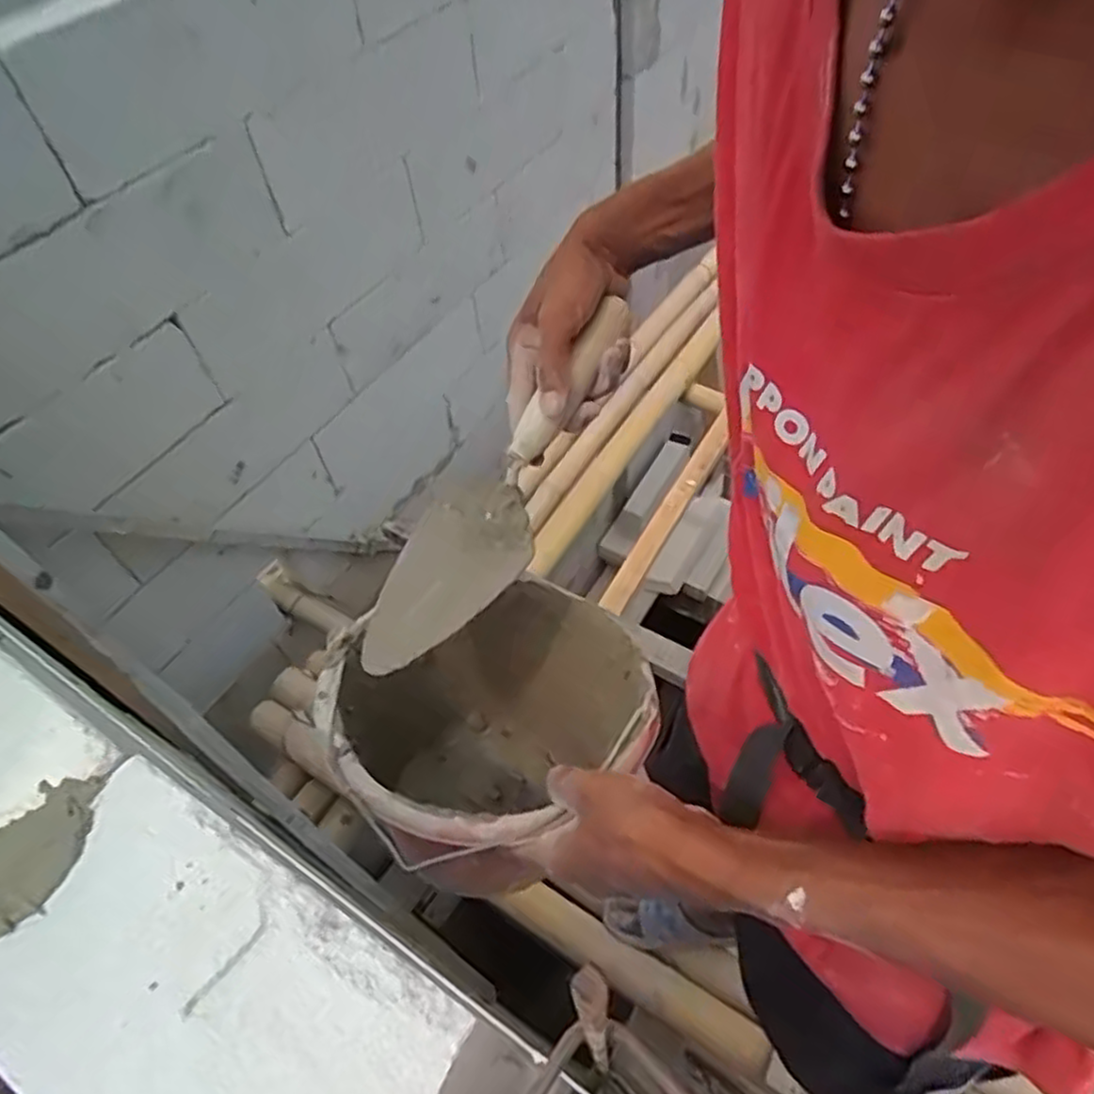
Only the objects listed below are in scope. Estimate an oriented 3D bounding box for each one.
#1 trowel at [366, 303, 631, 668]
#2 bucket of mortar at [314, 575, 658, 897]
[{"bbox_3d":[-0.033,-0.045,0.513,0.077,0.041,0.300,30,83,24],"label":"trowel"},{"bbox_3d":[-0.036,0.135,0.564,0.223,0.190,0.216,-19,54,-9],"label":"bucket of mortar"}]

